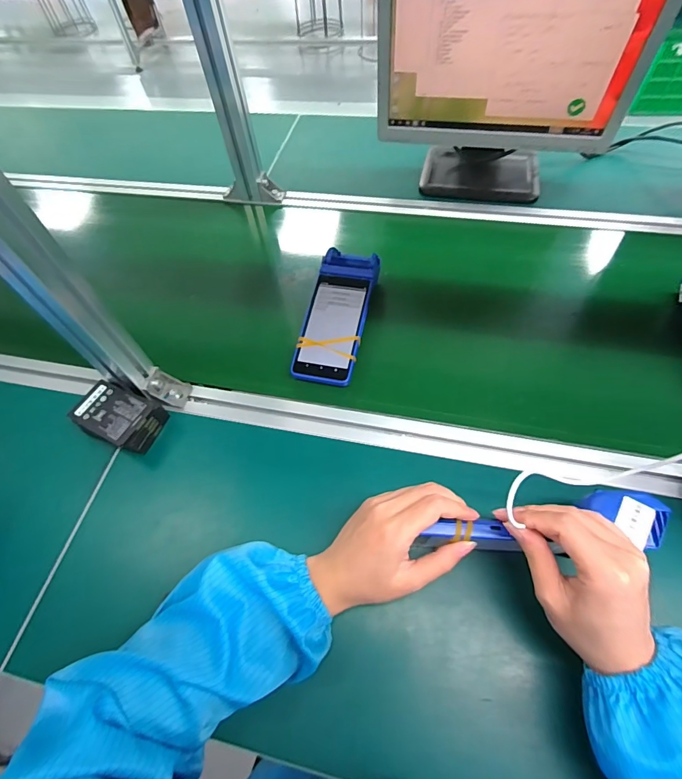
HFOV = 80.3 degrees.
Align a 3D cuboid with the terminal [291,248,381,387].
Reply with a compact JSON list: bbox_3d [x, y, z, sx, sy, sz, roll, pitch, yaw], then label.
[{"bbox_3d":[-0.003,-0.103,0.576,0.085,0.060,0.217,10,60,11],"label":"terminal"}]

